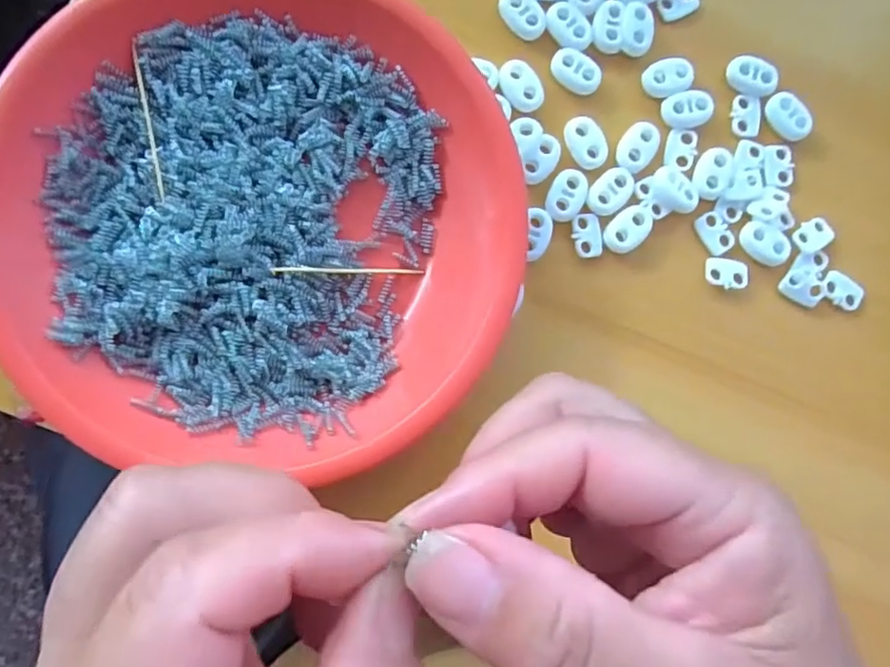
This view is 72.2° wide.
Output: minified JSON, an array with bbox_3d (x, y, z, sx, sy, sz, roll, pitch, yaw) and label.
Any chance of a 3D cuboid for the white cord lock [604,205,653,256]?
[{"bbox_3d":[0.077,-0.044,0.255,0.014,0.004,0.024,45,84,-2],"label":"white cord lock"}]

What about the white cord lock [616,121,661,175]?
[{"bbox_3d":[0.082,-0.079,0.257,0.015,0.004,0.024,29,85,-4],"label":"white cord lock"}]

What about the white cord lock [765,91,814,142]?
[{"bbox_3d":[0.150,-0.095,0.266,0.015,0.006,0.022,-27,90,-7],"label":"white cord lock"}]

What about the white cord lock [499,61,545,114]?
[{"bbox_3d":[0.032,-0.104,0.255,0.015,0.004,0.023,-29,91,-7],"label":"white cord lock"}]

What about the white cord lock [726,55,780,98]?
[{"bbox_3d":[0.134,-0.112,0.266,0.022,0.007,0.015,20,85,-5],"label":"white cord lock"}]

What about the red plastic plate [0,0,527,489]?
[{"bbox_3d":[-0.068,-0.047,0.230,0.186,0.025,0.184,0,87,-6],"label":"red plastic plate"}]

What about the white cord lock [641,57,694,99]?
[{"bbox_3d":[0.096,-0.110,0.263,0.021,0.005,0.015,-22,90,-7],"label":"white cord lock"}]

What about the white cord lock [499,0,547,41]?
[{"bbox_3d":[0.033,-0.136,0.259,0.023,0.004,0.015,40,84,-3],"label":"white cord lock"}]

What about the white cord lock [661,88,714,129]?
[{"bbox_3d":[0.104,-0.096,0.261,0.021,0.005,0.016,-18,89,-7],"label":"white cord lock"}]

